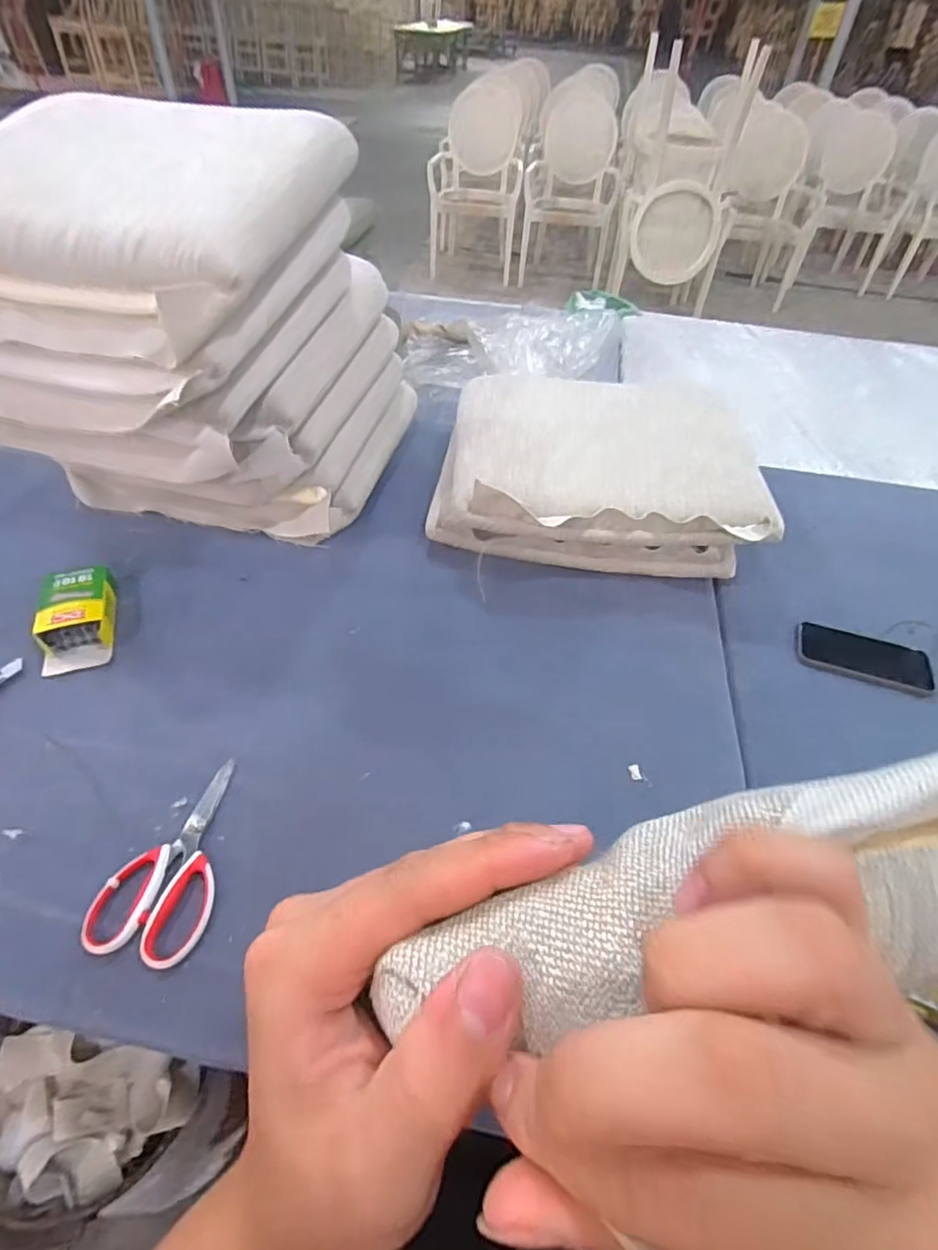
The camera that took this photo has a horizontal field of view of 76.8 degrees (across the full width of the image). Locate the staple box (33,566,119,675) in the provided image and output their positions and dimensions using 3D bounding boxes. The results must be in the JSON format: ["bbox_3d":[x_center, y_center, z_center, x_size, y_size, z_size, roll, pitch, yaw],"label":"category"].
[{"bbox_3d":[-0.494,-0.012,0.749,0.085,0.040,0.157,-14,48,-16],"label":"staple box"}]

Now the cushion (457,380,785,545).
[{"bbox_3d":[0.198,-0.269,0.890,0.435,0.056,0.362,4,47,-1],"label":"cushion"}]

